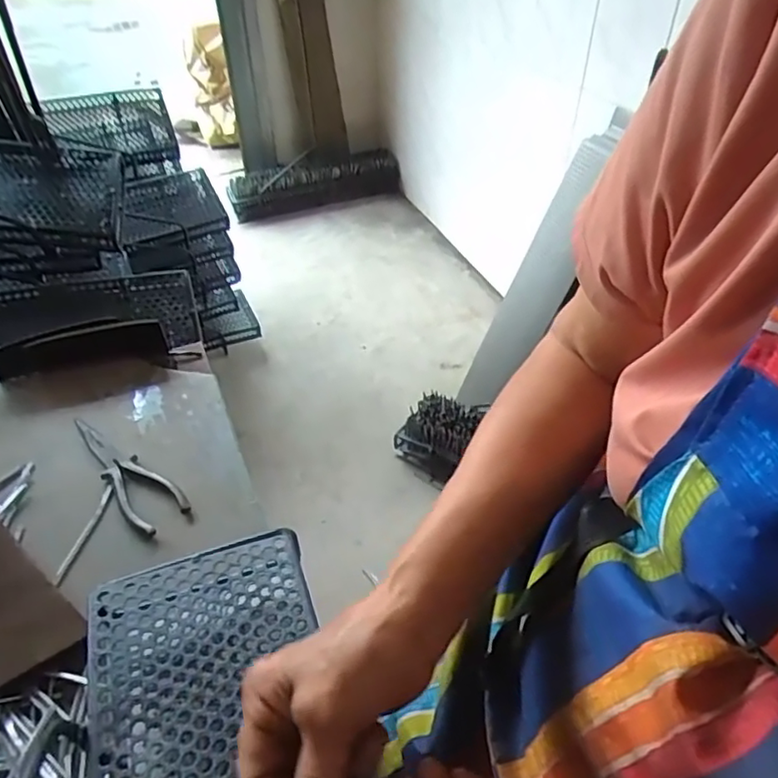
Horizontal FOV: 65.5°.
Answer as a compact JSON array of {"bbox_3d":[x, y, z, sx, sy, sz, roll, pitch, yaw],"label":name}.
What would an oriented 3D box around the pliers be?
[{"bbox_3d":[-0.266,0.078,0.596,0.179,0.008,0.050,31,51,31],"label":"pliers"}]

